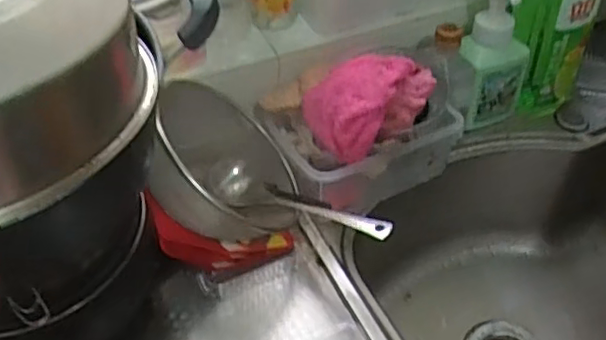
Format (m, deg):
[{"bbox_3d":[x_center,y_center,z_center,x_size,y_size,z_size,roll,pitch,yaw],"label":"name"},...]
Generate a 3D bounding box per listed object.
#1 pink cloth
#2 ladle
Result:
[{"bbox_3d":[0.069,-0.071,0.634,0.124,0.060,0.083,-25,55,-23],"label":"pink cloth"},{"bbox_3d":[-0.005,0.036,0.617,0.200,0.032,0.052,17,48,29],"label":"ladle"}]

